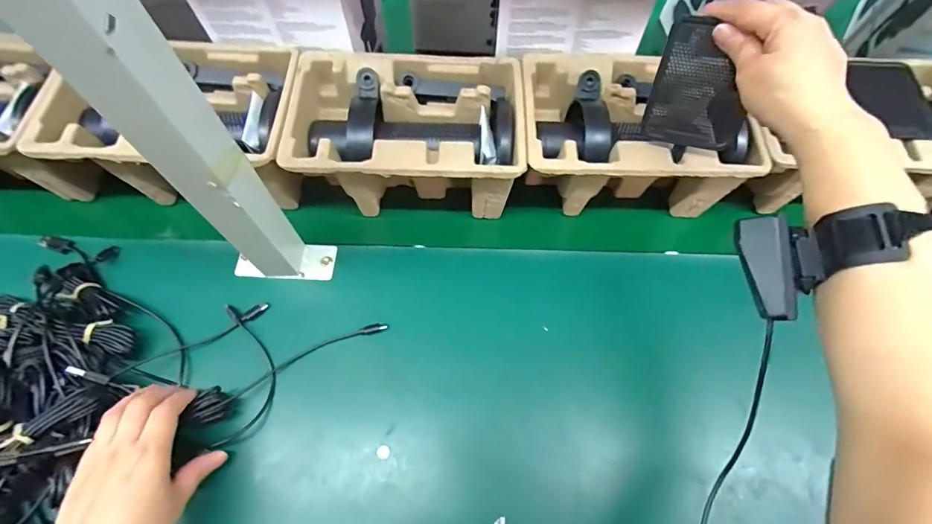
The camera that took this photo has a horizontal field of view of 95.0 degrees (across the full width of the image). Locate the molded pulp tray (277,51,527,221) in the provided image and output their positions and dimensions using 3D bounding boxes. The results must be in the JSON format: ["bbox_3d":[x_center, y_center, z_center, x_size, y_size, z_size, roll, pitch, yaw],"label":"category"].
[{"bbox_3d":[-0.058,-0.125,0.457,0.230,0.104,0.144,-1,66,-3],"label":"molded pulp tray"}]

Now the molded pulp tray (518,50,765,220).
[{"bbox_3d":[0.165,-0.131,0.466,0.225,0.102,0.147,2,66,-2],"label":"molded pulp tray"}]

